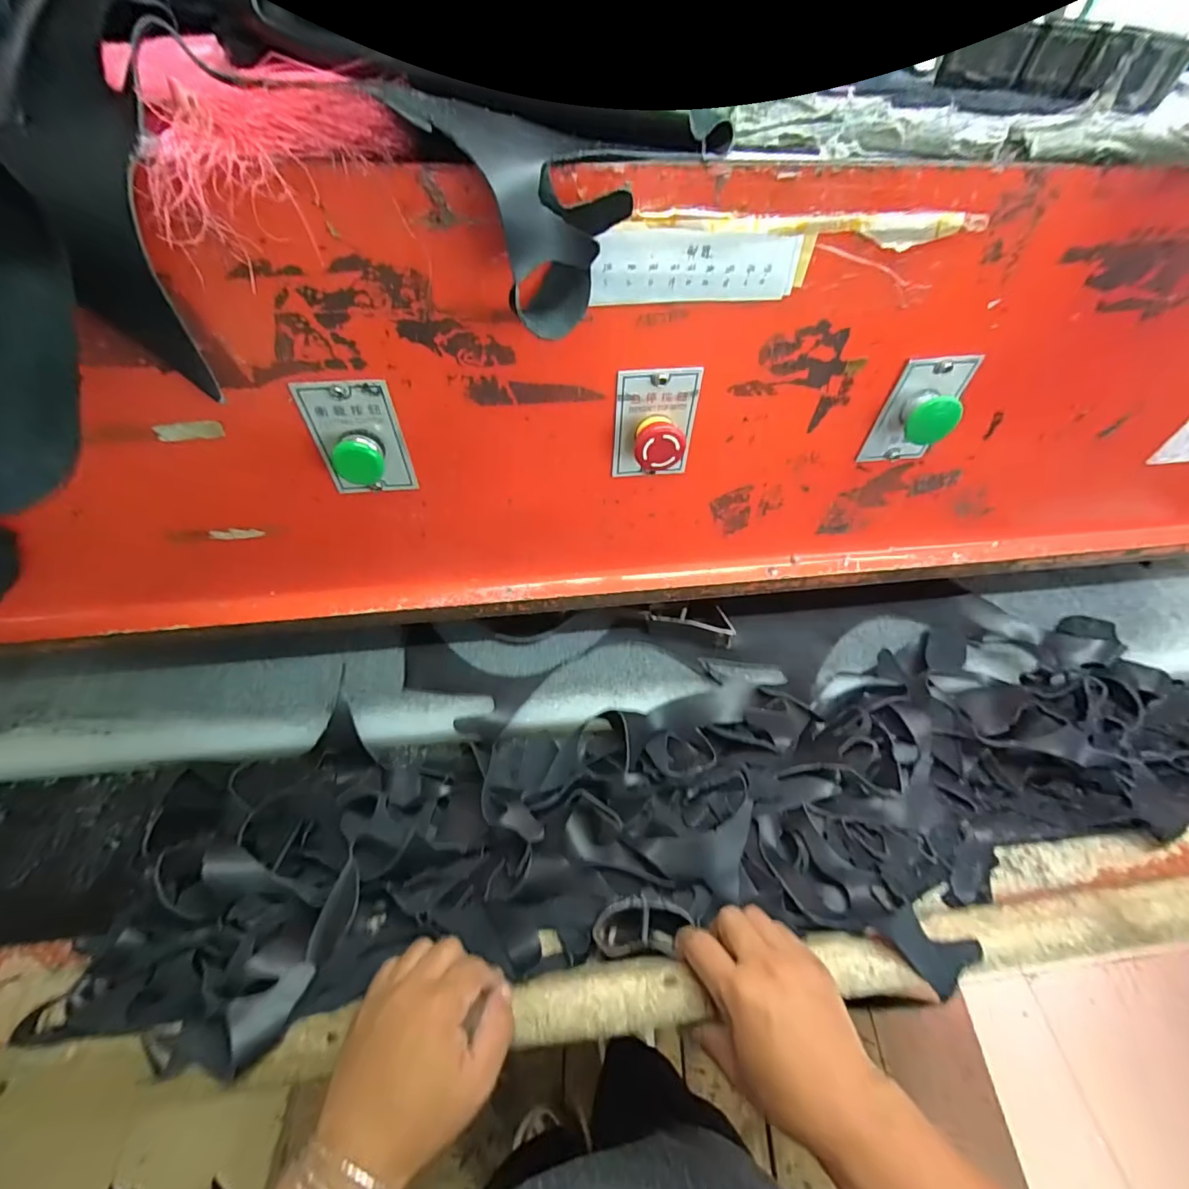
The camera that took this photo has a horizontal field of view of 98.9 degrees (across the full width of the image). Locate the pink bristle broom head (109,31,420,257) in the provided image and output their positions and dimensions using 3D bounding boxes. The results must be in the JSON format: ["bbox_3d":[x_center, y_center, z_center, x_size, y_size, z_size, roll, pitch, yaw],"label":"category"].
[{"bbox_3d":[-0.149,-0.220,0.244,0.121,0.051,0.072,-12,60,-12],"label":"pink bristle broom head"}]

